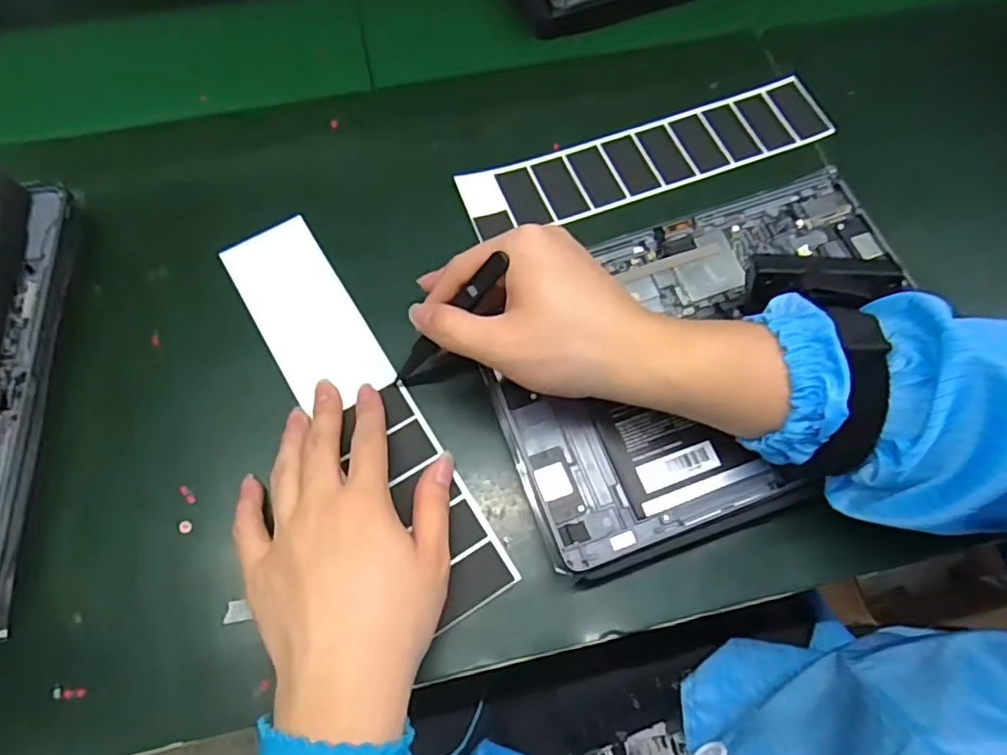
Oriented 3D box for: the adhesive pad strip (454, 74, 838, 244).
[{"bbox_3d":[0.100,-0.153,0.418,0.262,0.008,0.053,-19,69,-8],"label":"adhesive pad strip"}]

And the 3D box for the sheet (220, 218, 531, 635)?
[{"bbox_3d":[-0.082,0.012,0.351,0.059,0.008,0.266,-33,71,-14],"label":"sheet"}]

